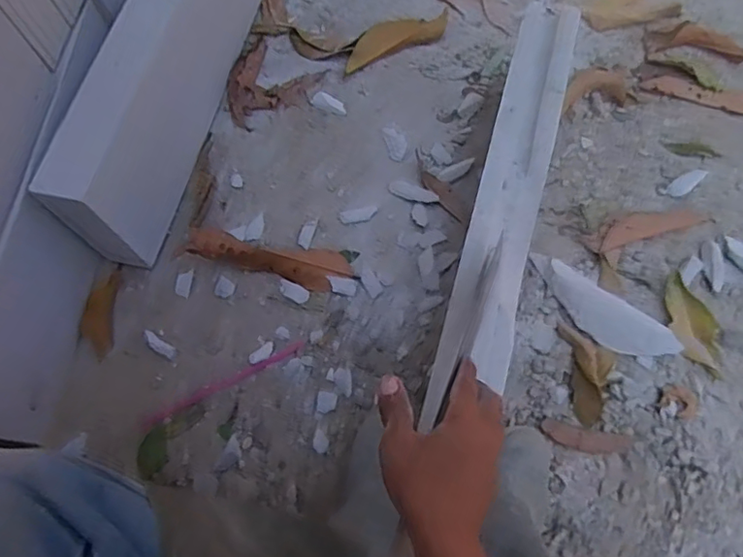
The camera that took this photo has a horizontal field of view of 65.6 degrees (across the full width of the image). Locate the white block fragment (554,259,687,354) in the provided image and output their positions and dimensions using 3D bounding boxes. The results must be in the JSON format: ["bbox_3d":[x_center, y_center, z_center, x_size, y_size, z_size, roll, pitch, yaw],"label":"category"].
[{"bbox_3d":[0.320,0.054,0.780,0.190,0.029,0.059,33,73,15],"label":"white block fragment"}]

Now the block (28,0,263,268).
[{"bbox_3d":[-0.294,-0.331,0.867,0.079,0.211,0.609,11,68,7],"label":"block"}]

